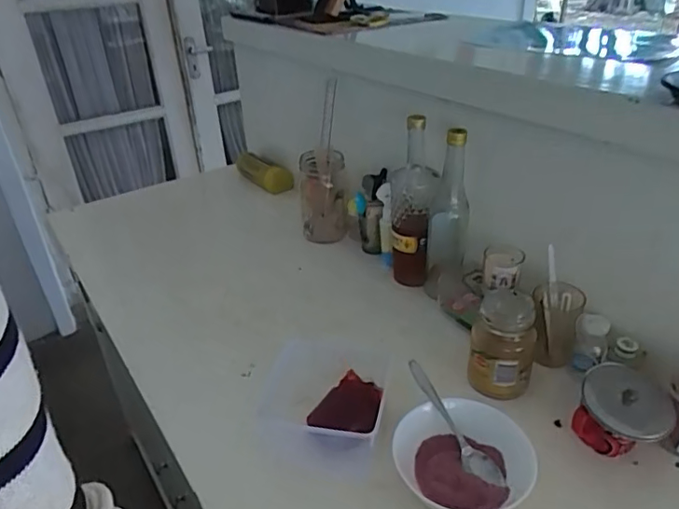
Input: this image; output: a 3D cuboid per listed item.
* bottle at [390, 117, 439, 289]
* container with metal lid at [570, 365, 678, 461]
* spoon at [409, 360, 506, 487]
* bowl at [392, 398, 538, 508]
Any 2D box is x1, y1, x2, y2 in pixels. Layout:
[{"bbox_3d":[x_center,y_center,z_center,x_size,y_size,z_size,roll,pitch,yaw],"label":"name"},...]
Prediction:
[{"bbox_3d":[0.118,-0.075,0.866,0.073,0.274,0.065,0,31,7],"label":"bottle"},{"bbox_3d":[0.316,0.181,0.600,0.090,0.086,0.089,15,36,28],"label":"container with metal lid"},{"bbox_3d":[0.126,0.193,0.614,0.029,0.022,0.162,-19,58,-24],"label":"spoon"},{"bbox_3d":[0.131,0.226,0.582,0.142,0.044,0.143,-22,35,-27],"label":"bowl"}]

